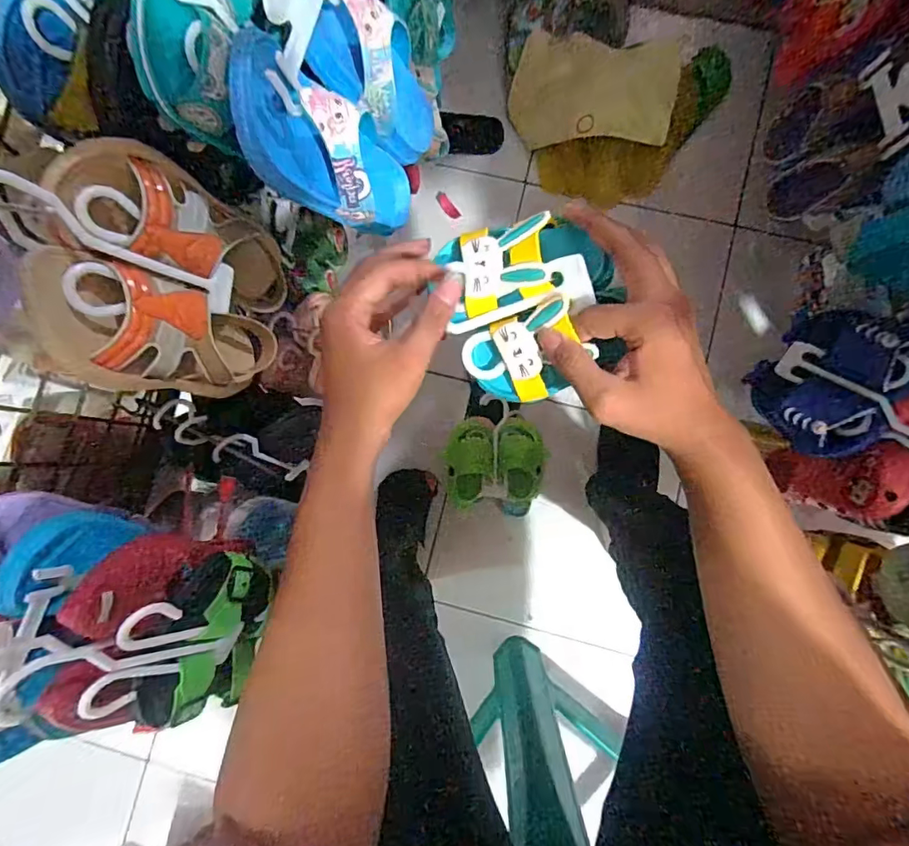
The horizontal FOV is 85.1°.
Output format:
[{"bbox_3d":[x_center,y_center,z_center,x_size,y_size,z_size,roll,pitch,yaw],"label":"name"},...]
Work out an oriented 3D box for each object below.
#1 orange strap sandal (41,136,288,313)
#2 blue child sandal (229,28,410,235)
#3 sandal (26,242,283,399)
[{"bbox_3d":[-0.206,-0.148,0.390,0.055,0.187,0.079,21,93,29],"label":"orange strap sandal"},{"bbox_3d":[-0.086,-0.211,0.395,0.052,0.193,0.079,-4,83,29],"label":"blue child sandal"},{"bbox_3d":[-0.215,-0.074,0.395,0.060,0.219,0.098,-11,80,17],"label":"sandal"}]

